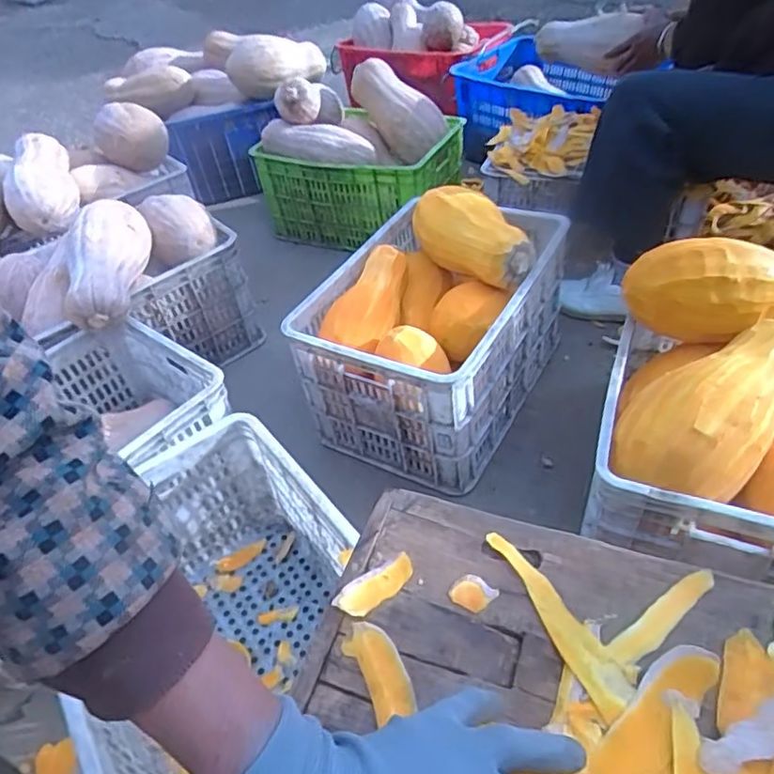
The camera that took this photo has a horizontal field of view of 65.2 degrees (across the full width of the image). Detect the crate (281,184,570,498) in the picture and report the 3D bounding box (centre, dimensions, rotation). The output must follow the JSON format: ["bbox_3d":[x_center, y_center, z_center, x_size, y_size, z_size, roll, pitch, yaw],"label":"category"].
[{"bbox_3d":[0.092,-0.131,1.145,0.364,0.330,0.486,20,49,23],"label":"crate"}]

